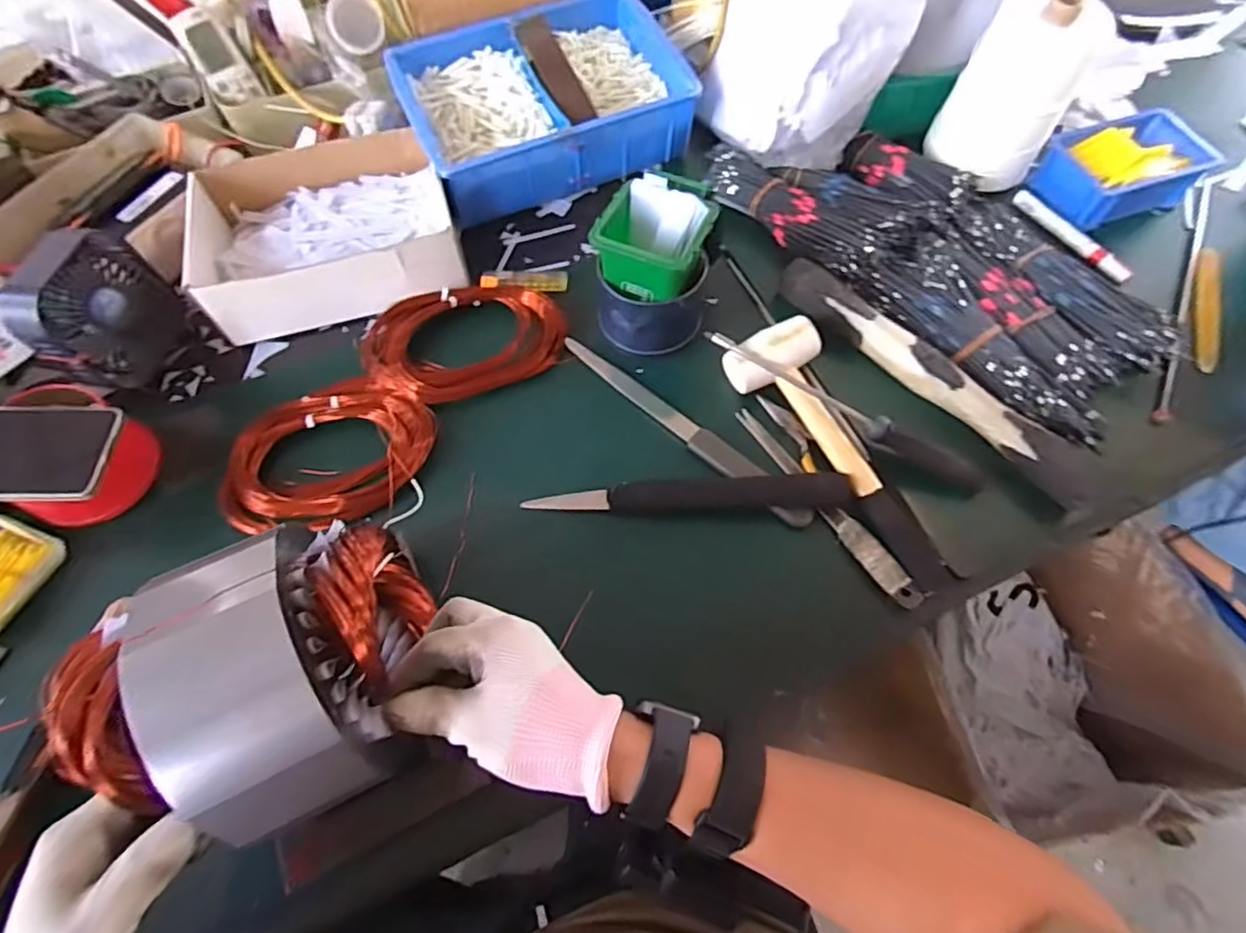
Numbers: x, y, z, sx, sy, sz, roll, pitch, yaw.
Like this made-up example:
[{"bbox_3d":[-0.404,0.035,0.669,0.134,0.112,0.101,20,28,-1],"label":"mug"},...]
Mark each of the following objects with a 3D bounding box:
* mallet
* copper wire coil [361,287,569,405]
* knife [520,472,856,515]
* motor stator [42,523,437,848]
[{"bbox_3d":[0.172,-0.008,0.520,0.083,0.051,0.259,-20,65,-9],"label":"mallet"},{"bbox_3d":[-0.152,-0.123,0.589,0.191,0.033,0.127,-8,63,-4],"label":"copper wire coil"},{"bbox_3d":[0.055,0.023,0.518,0.262,0.024,0.029,-1,64,0],"label":"knife"},{"bbox_3d":[-0.187,0.123,0.333,0.153,0.127,0.126,-23,66,-10],"label":"motor stator"}]

